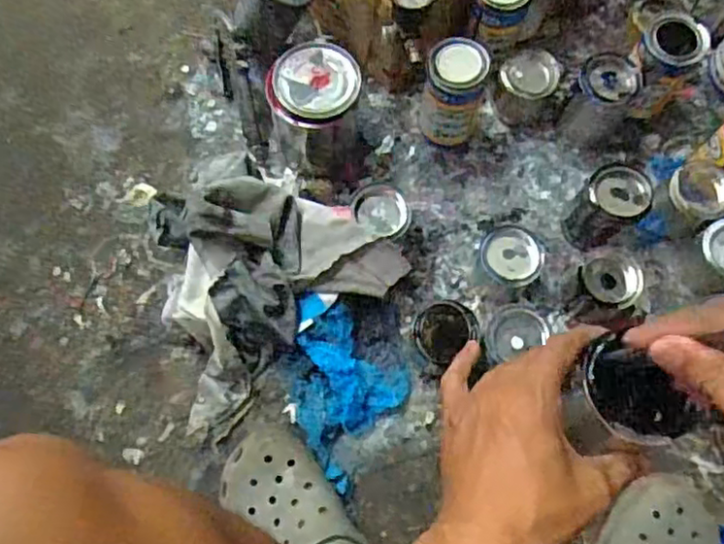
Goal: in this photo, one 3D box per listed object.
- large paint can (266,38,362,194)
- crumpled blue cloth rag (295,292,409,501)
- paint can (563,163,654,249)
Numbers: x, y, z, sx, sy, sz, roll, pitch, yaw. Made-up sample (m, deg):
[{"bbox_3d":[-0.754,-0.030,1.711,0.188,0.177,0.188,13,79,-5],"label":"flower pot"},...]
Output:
[{"bbox_3d":[-0.054,-0.186,0.793,0.115,0.129,0.120,-2,72,-2],"label":"large paint can"},{"bbox_3d":[-0.031,0.126,0.738,0.140,0.045,0.173,-41,78,-13],"label":"crumpled blue cloth rag"},{"bbox_3d":[0.281,-0.069,0.770,0.081,0.102,0.073,-38,77,-13],"label":"paint can"}]

